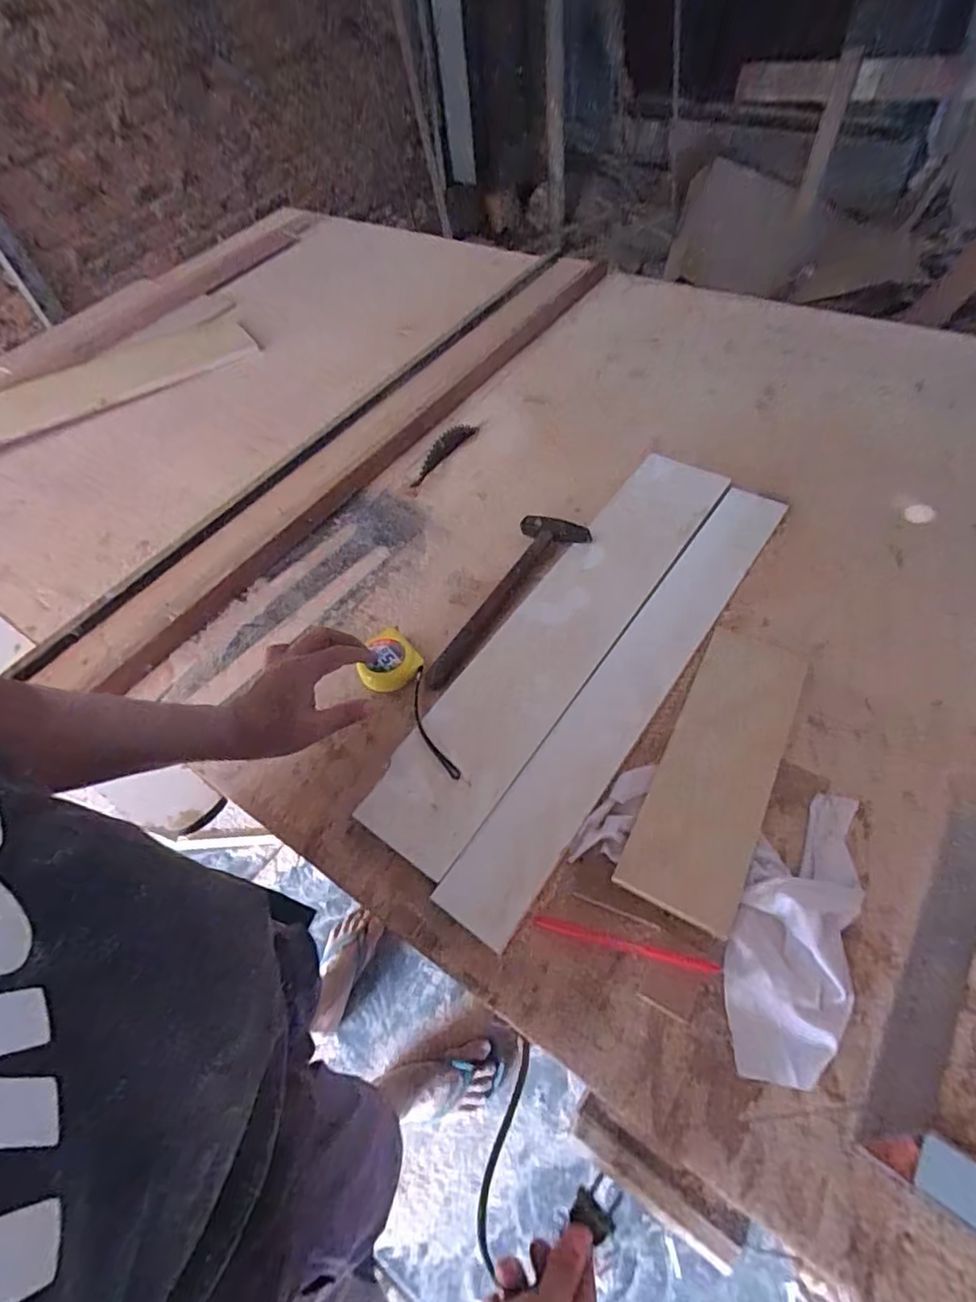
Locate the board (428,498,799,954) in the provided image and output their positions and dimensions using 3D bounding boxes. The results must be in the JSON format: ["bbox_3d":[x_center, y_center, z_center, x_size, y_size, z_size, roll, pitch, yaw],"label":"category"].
[{"bbox_3d":[0.167,0.020,0.619,0.075,0.019,0.617,30,62,23],"label":"board"}]

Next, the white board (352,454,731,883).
[{"bbox_3d":[0.088,-0.032,0.667,0.120,0.017,0.610,28,63,27],"label":"white board"}]

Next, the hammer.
[{"bbox_3d":[0.019,-0.064,0.697,0.087,0.038,0.276,25,62,22],"label":"hammer"}]

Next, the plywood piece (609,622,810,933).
[{"bbox_3d":[0.229,0.110,0.567,0.101,0.014,0.311,22,61,20],"label":"plywood piece"}]

